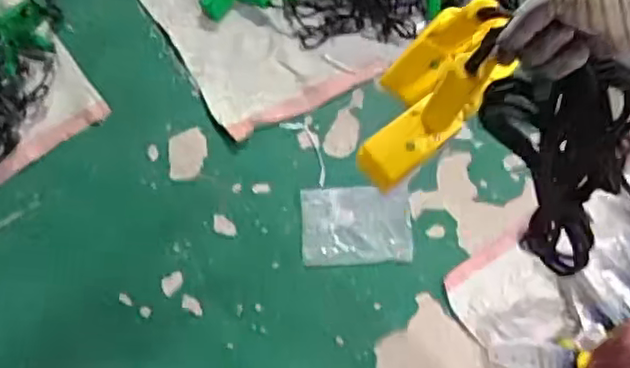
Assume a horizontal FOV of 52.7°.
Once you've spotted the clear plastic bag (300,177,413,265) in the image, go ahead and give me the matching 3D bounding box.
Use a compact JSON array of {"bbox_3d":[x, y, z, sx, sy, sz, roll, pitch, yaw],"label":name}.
[{"bbox_3d":[0.086,0.083,1.343,0.229,0.023,0.166,-2,68,4],"label":"clear plastic bag"}]

